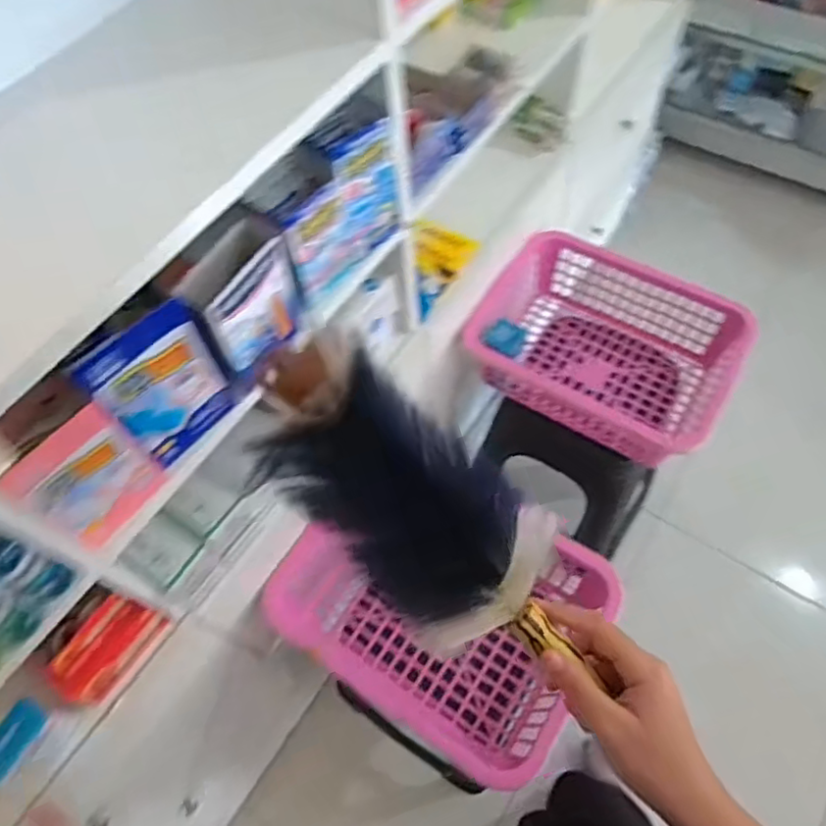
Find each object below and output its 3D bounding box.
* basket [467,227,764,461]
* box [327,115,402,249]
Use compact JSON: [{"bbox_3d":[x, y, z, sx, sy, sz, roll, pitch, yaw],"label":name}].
[{"bbox_3d":[0.329,-0.115,1.084,0.401,0.145,0.292,27,66,17],"label":"basket"},{"bbox_3d":[-0.049,-0.235,0.659,0.023,0.140,0.082,35,69,20],"label":"box"}]

